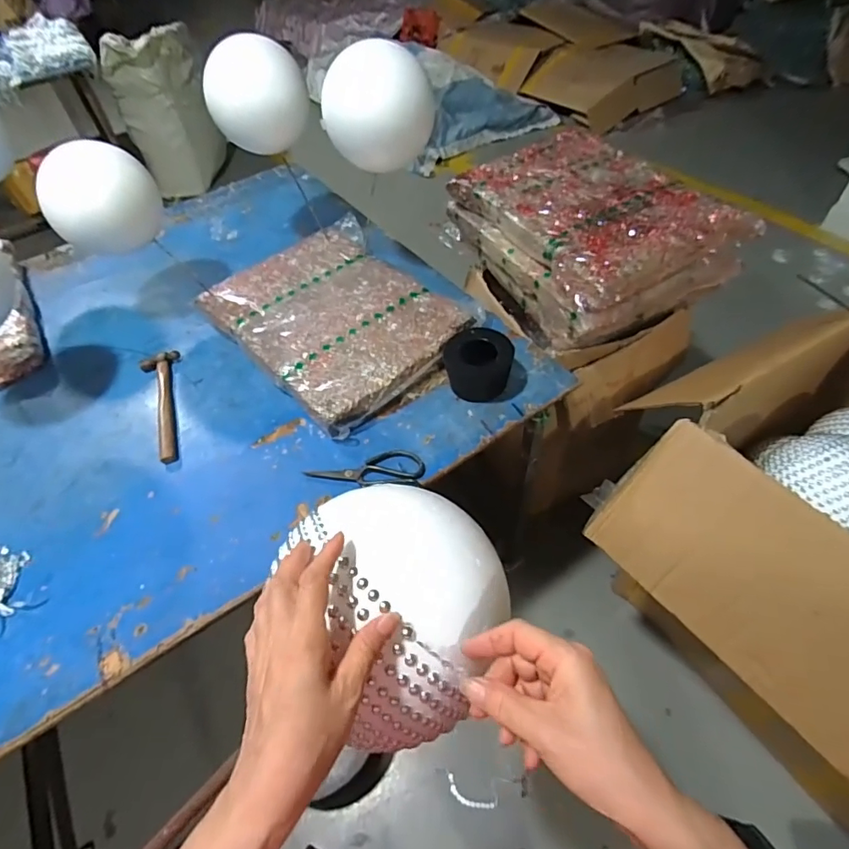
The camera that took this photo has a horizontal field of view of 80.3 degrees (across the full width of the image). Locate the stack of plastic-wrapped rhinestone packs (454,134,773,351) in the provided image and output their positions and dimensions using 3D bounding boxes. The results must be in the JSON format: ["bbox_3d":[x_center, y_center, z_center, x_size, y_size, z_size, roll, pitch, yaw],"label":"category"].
[{"bbox_3d":[0.329,-0.409,1.080,0.382,0.169,0.503,-25,52,-14],"label":"stack of plastic-wrapped rhinestone packs"}]

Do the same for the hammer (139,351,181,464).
[{"bbox_3d":[-0.466,-0.040,0.913,0.064,0.027,0.266,-22,51,-12],"label":"hammer"}]

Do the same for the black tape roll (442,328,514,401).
[{"bbox_3d":[0.095,-0.107,0.876,0.111,0.086,0.102,-3,50,4],"label":"black tape roll"}]

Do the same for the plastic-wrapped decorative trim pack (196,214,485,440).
[{"bbox_3d":[-0.170,-0.227,1.015,0.400,0.063,0.525,-36,55,-22],"label":"plastic-wrapped decorative trim pack"}]

